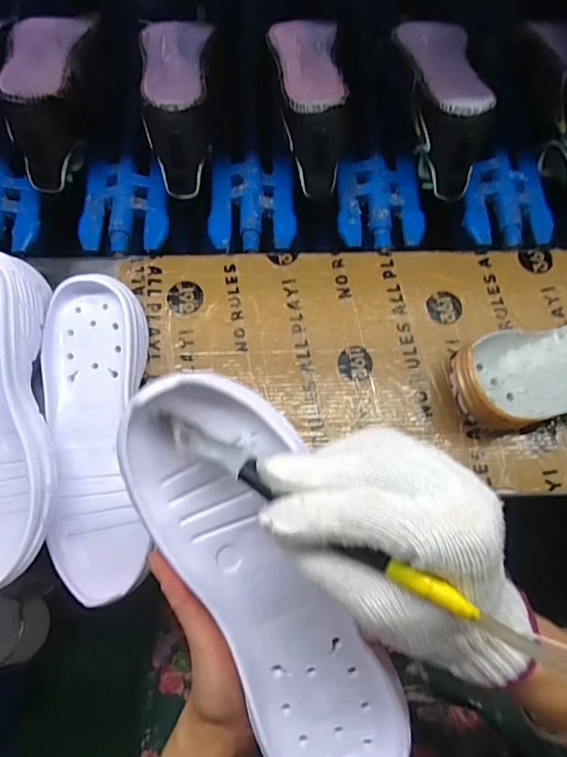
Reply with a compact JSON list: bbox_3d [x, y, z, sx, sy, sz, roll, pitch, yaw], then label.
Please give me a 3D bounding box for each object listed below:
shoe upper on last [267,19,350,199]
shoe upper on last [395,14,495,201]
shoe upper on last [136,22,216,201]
[{"bbox_3d":[0.024,-0.304,0.514,0.073,0.079,0.215,-2,75,0],"label":"shoe upper on last"},{"bbox_3d":[0.161,-0.293,0.543,0.076,0.094,0.204,-2,56,-1],"label":"shoe upper on last"},{"bbox_3d":[-0.109,-0.298,0.507,0.071,0.079,0.208,-3,75,-1],"label":"shoe upper on last"}]

